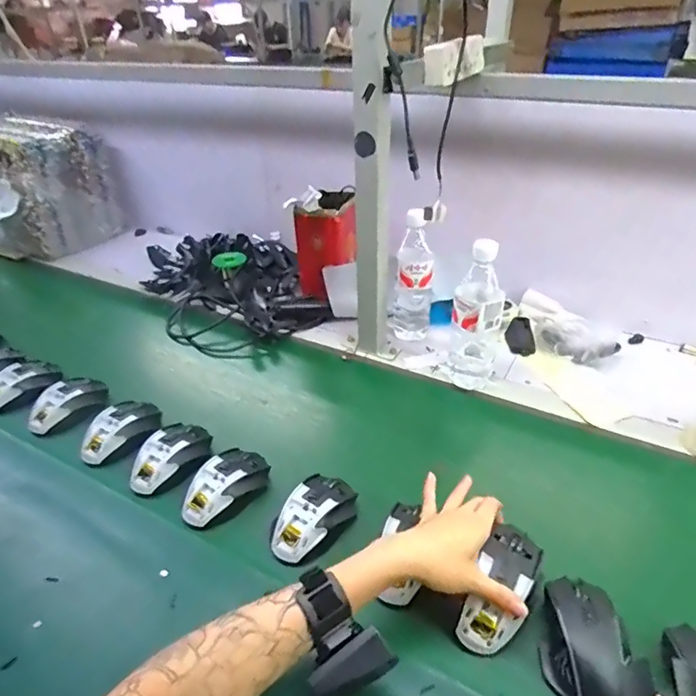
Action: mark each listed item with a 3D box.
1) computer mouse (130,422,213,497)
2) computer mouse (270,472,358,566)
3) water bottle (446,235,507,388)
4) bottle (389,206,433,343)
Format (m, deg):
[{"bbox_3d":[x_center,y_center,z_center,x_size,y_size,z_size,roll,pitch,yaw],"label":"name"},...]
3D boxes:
[{"bbox_3d":[-0.230,0.148,0.678,0.080,0.046,0.109,11,36,19],"label":"computer mouse"},{"bbox_3d":[-0.041,0.190,0.587,0.078,0.031,0.114,18,39,27],"label":"computer mouse"},{"bbox_3d":[0.189,-0.043,0.756,0.078,0.225,0.064,9,36,16],"label":"water bottle"},{"bbox_3d":[0.107,-0.116,0.873,0.068,0.230,0.081,3,35,8],"label":"bottle"}]

